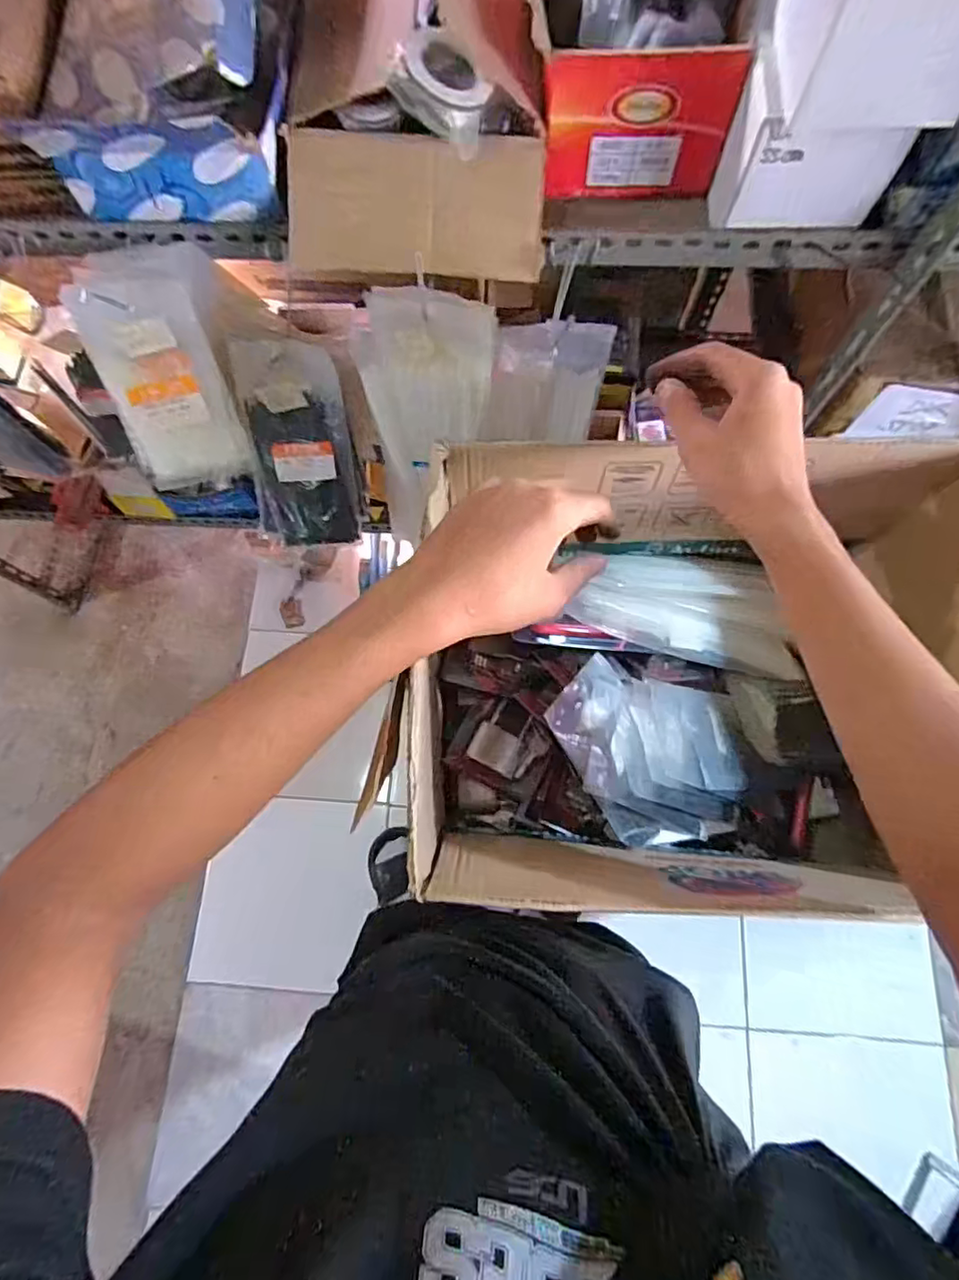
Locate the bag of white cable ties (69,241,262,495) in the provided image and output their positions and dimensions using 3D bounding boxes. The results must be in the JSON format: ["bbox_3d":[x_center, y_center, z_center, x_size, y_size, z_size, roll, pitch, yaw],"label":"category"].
[{"bbox_3d":[-0.283,-0.236,0.551,0.114,0.202,0.033,-14,35,-17],"label":"bag of white cable ties"}]

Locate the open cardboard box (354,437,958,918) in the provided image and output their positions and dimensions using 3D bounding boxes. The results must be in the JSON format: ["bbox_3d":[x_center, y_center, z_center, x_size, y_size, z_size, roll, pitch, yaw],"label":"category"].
[{"bbox_3d":[0.180,0.034,0.526,0.449,0.217,0.337,1,74,1],"label":"open cardboard box"}]

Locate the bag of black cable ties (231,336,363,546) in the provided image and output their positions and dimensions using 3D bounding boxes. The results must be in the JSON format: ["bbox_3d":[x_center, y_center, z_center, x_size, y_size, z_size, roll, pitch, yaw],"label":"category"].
[{"bbox_3d":[-0.189,-0.199,0.628,0.105,0.212,0.031,-1,38,1],"label":"bag of black cable ties"}]

